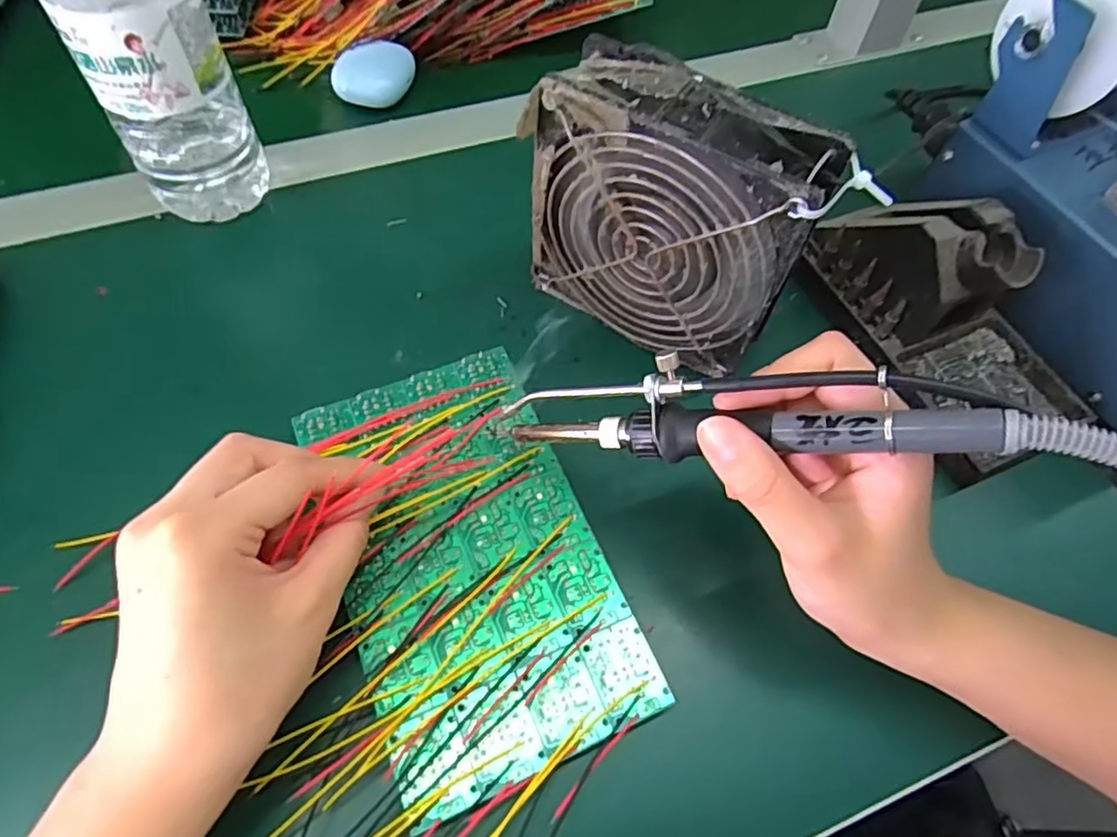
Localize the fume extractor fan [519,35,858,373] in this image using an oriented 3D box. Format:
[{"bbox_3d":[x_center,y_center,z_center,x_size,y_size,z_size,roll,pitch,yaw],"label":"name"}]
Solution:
[{"bbox_3d":[0.048,-0.088,0.292,0.119,0.120,0.041,30,63,15],"label":"fume extractor fan"}]

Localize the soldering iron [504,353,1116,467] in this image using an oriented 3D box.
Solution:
[{"bbox_3d":[0.069,-0.001,0.217,0.189,0.031,0.026,1,56,27],"label":"soldering iron"}]

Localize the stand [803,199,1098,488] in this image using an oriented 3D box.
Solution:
[{"bbox_3d":[0.196,-0.055,0.312,0.075,0.070,0.145,-18,62,-13],"label":"stand"}]

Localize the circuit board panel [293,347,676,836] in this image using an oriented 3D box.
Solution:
[{"bbox_3d":[-0.038,0.053,0.266,0.099,0.008,0.170,-20,63,-14],"label":"circuit board panel"}]

